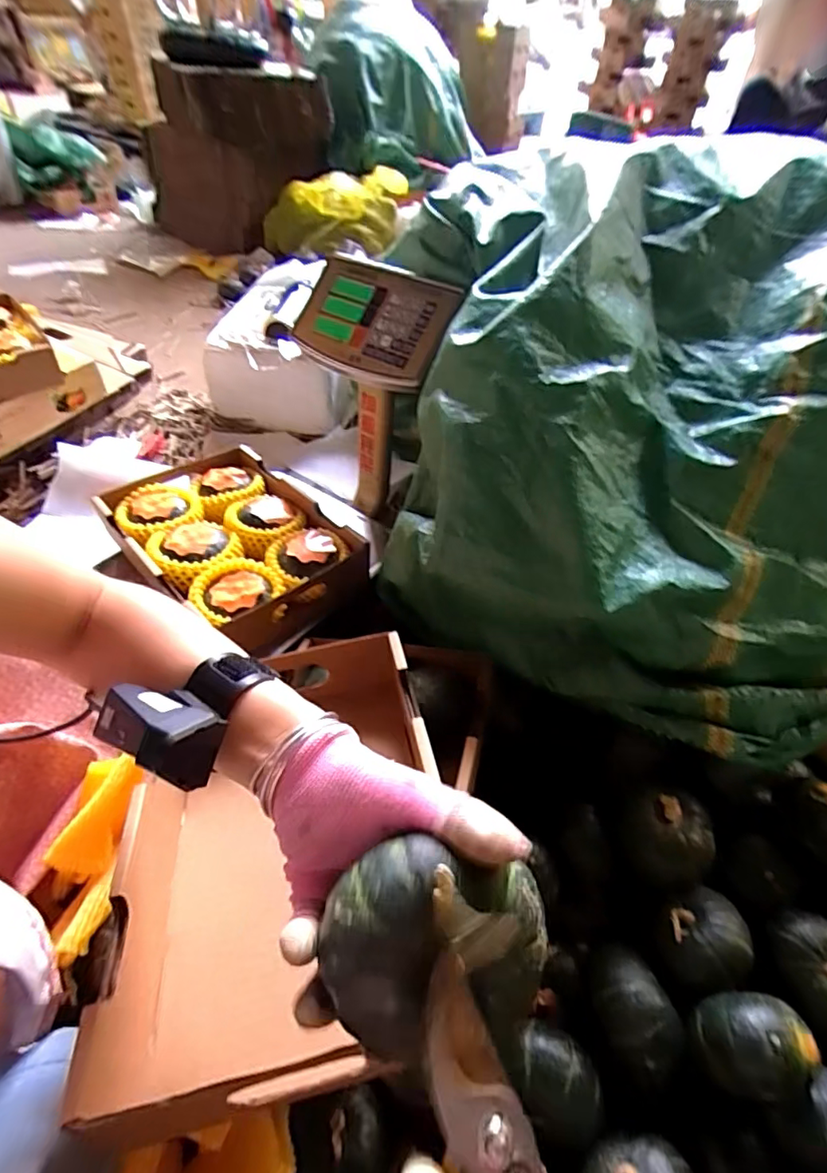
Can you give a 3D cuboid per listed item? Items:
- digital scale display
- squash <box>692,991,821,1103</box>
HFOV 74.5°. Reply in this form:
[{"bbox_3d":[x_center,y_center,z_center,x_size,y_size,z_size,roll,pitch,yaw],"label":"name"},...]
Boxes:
[{"bbox_3d":[-0.057,-0.351,0.725,0.227,0.033,0.149,26,92,19],"label":"digital scale display"},{"bbox_3d":[0.240,0.323,0.386,0.067,0.052,0.061,5,47,0],"label":"squash"}]

